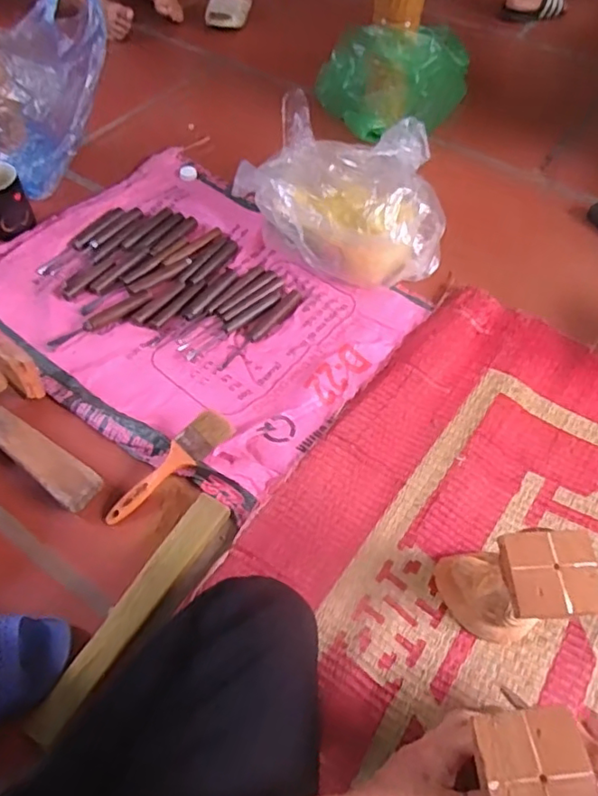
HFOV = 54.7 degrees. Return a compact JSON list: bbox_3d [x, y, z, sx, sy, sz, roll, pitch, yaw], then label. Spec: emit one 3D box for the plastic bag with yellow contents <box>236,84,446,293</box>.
[{"bbox_3d":[0.066,-0.296,0.869,0.285,0.207,0.191,-5,56,-3],"label":"plastic bag with yellow contents"}]

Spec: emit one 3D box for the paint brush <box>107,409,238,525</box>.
[{"bbox_3d":[-0.159,0.084,0.702,0.180,0.010,0.045,-42,95,-12],"label":"paint brush"}]

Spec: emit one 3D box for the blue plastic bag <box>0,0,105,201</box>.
[{"bbox_3d":[-0.435,-0.530,0.972,0.136,0.228,0.271,28,60,18],"label":"blue plastic bag"}]

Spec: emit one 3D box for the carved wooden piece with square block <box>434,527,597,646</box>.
[{"bbox_3d":[0.208,0.180,0.560,0.103,0.168,0.096,-7,56,-5],"label":"carved wooden piece with square block"}]

